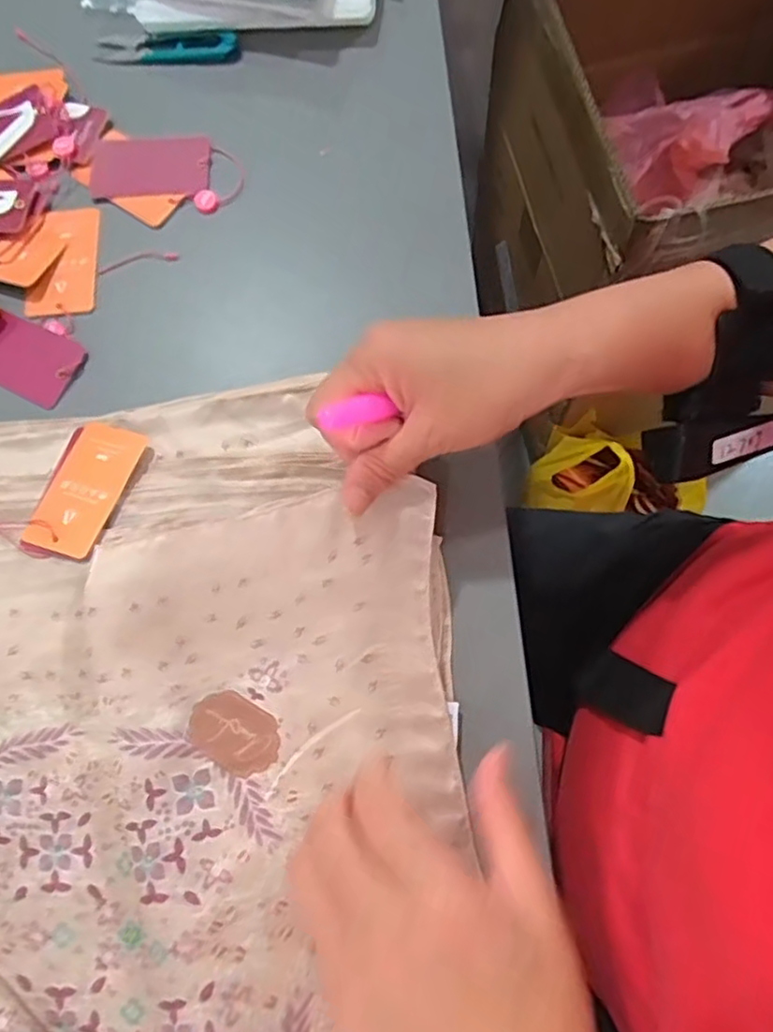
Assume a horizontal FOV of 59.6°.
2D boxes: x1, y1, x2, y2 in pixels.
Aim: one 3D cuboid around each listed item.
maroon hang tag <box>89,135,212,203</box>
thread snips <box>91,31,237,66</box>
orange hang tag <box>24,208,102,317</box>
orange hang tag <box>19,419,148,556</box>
[{"bbox_3d":[-0.158,-0.234,0.452,0.078,0.005,0.045,-1,80,3],"label":"maroon hang tag"},{"bbox_3d":[-0.157,-0.335,0.484,0.105,0.009,0.022,3,74,3],"label":"thread snips"},{"bbox_3d":[-0.210,-0.168,0.441,0.043,0.006,0.080,-3,73,1],"label":"orange hang tag"},{"bbox_3d":[-0.174,-0.017,0.391,0.044,0.004,0.081,15,69,10],"label":"orange hang tag"}]

